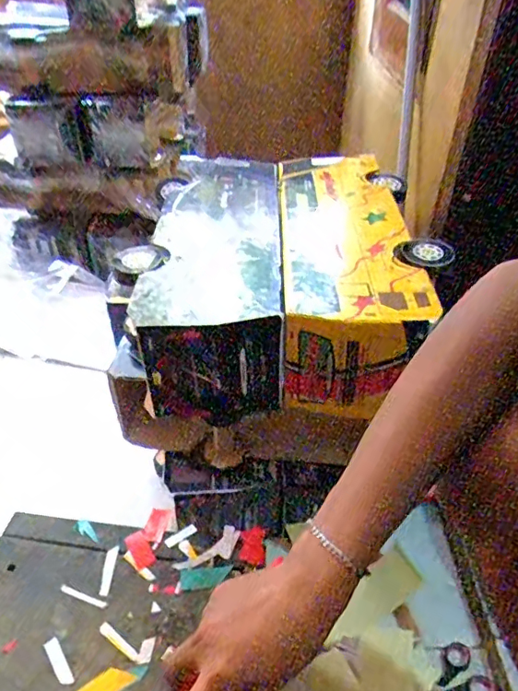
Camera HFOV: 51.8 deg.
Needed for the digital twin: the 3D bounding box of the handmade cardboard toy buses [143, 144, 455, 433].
[{"bbox_3d":[0.041,-0.104,0.723,0.358,0.151,0.423,1,38,0],"label":"handmade cardboard toy buses"}]

